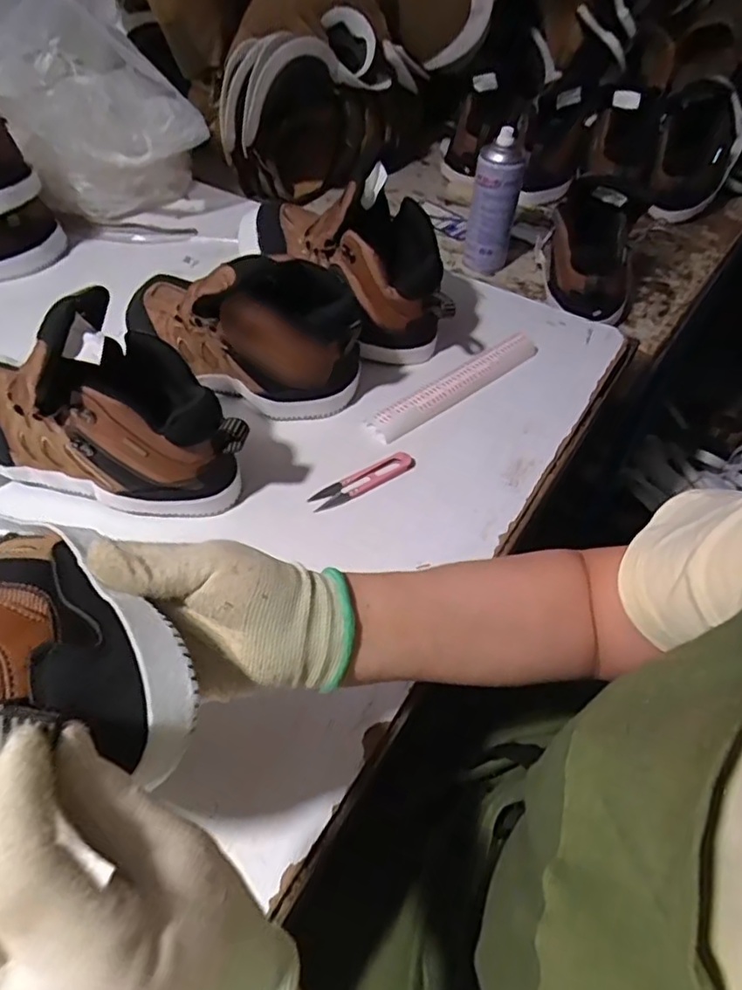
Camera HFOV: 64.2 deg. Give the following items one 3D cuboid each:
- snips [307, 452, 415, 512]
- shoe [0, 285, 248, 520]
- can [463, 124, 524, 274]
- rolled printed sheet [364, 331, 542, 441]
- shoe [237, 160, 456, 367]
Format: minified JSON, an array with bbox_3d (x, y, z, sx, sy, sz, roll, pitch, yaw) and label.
[{"bbox_3d":[-0.007,-0.014,0.538,0.101,0.006,0.025,-26,56,-22],"label":"snips"},{"bbox_3d":[-0.248,-0.079,0.484,0.304,0.165,0.101,18,52,13],"label":"shoe"},{"bbox_3d":[0.174,-0.408,0.834,0.064,0.168,0.053,10,51,6],"label":"can"},{"bbox_3d":[0.092,-0.116,0.613,0.220,0.016,0.036,-31,58,-24],"label":"rolled printed sheet"},{"bbox_3d":[-0.033,-0.267,0.639,0.109,0.161,0.302,-31,58,-24],"label":"shoe"}]

